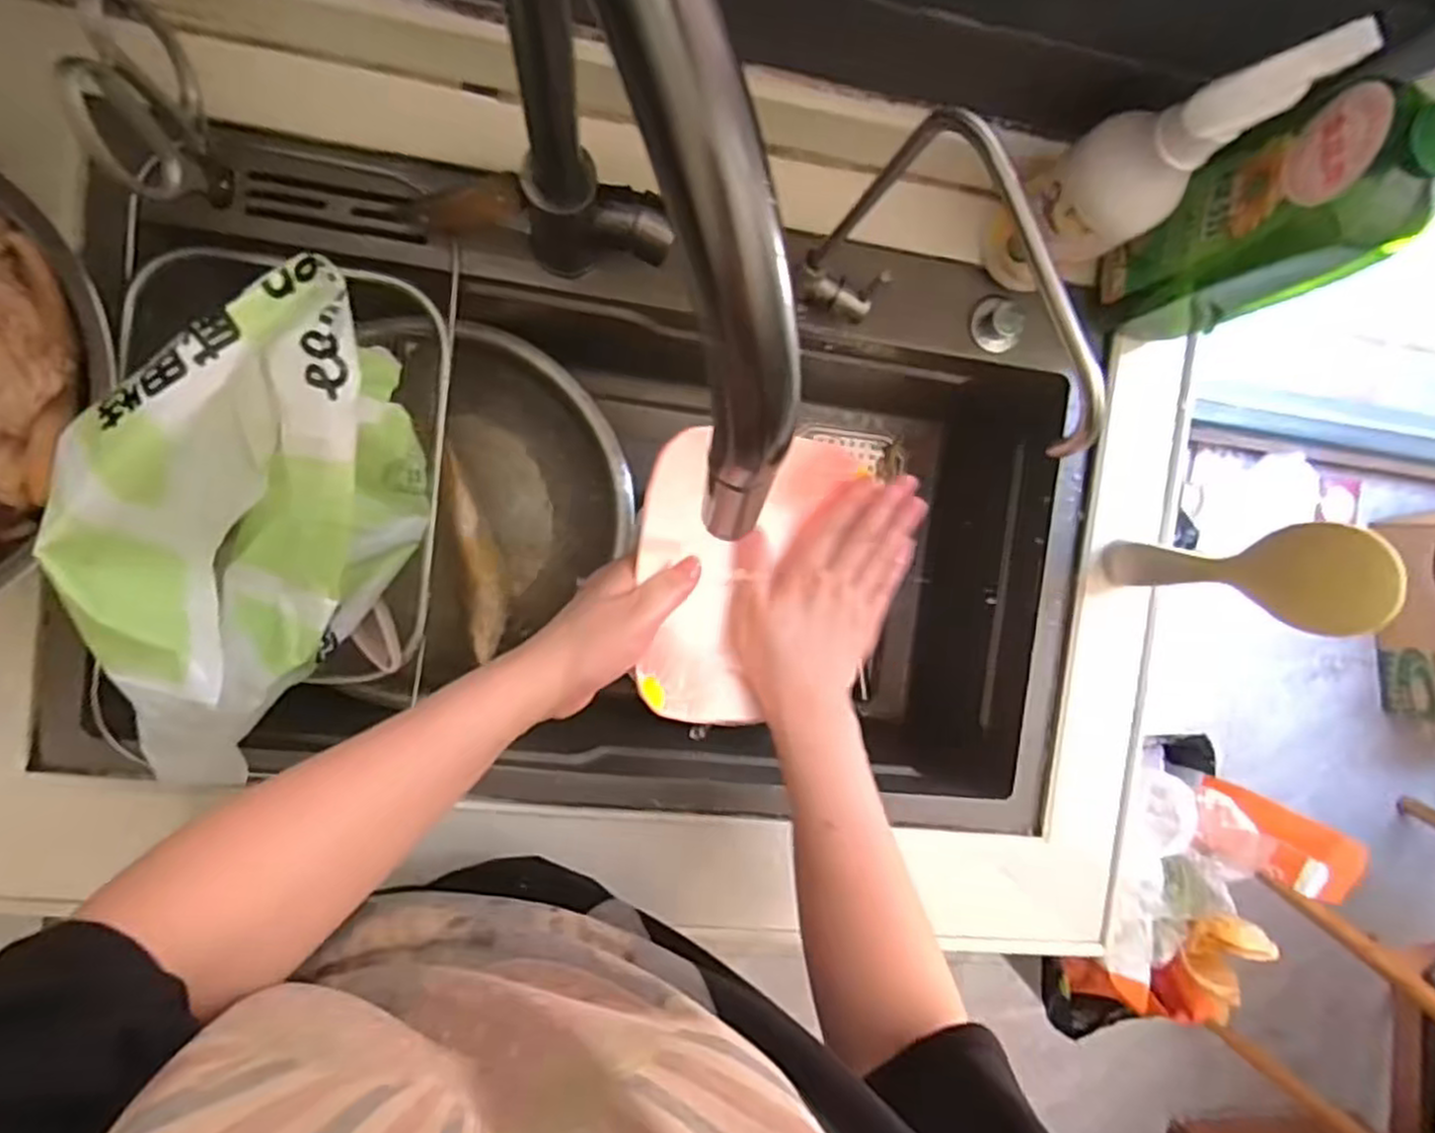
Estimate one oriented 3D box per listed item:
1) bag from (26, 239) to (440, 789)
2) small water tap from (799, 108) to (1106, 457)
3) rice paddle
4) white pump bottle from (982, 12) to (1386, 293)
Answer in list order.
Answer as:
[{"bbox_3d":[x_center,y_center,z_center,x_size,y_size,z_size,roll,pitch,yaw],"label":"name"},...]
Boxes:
[{"bbox_3d":[-0.277,-0.022,0.450,0.128,0.144,0.287,32,89,-9],"label":"bag"},{"bbox_3d":[0.126,-0.141,0.429,0.034,0.244,0.168,-32,98,-5],"label":"small water tap"},{"bbox_3d":[0.340,0.003,0.500,0.025,0.205,0.062,2,94,-9],"label":"rice paddle"},{"bbox_3d":[0.258,-0.243,0.470,0.095,0.229,0.066,-31,98,-5],"label":"white pump bottle"}]

